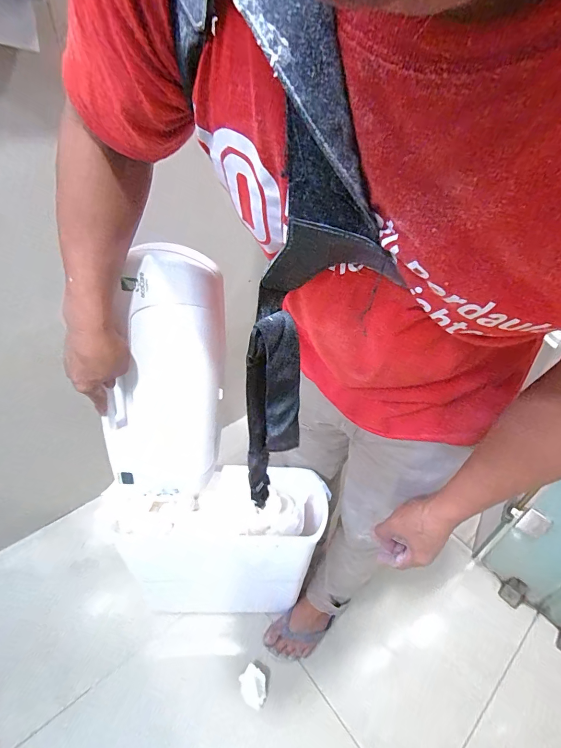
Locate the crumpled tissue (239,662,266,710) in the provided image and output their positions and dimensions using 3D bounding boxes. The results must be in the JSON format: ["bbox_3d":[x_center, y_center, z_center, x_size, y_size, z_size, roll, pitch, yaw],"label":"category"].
[{"bbox_3d":[-0.061,0.711,0.834,0.059,0.040,0.081,-10,40,-16],"label":"crumpled tissue"}]

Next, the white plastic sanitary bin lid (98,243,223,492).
[{"bbox_3d":[-0.173,0.017,0.583,0.172,0.422,0.097,6,24,-11],"label":"white plastic sanitary bin lid"}]

